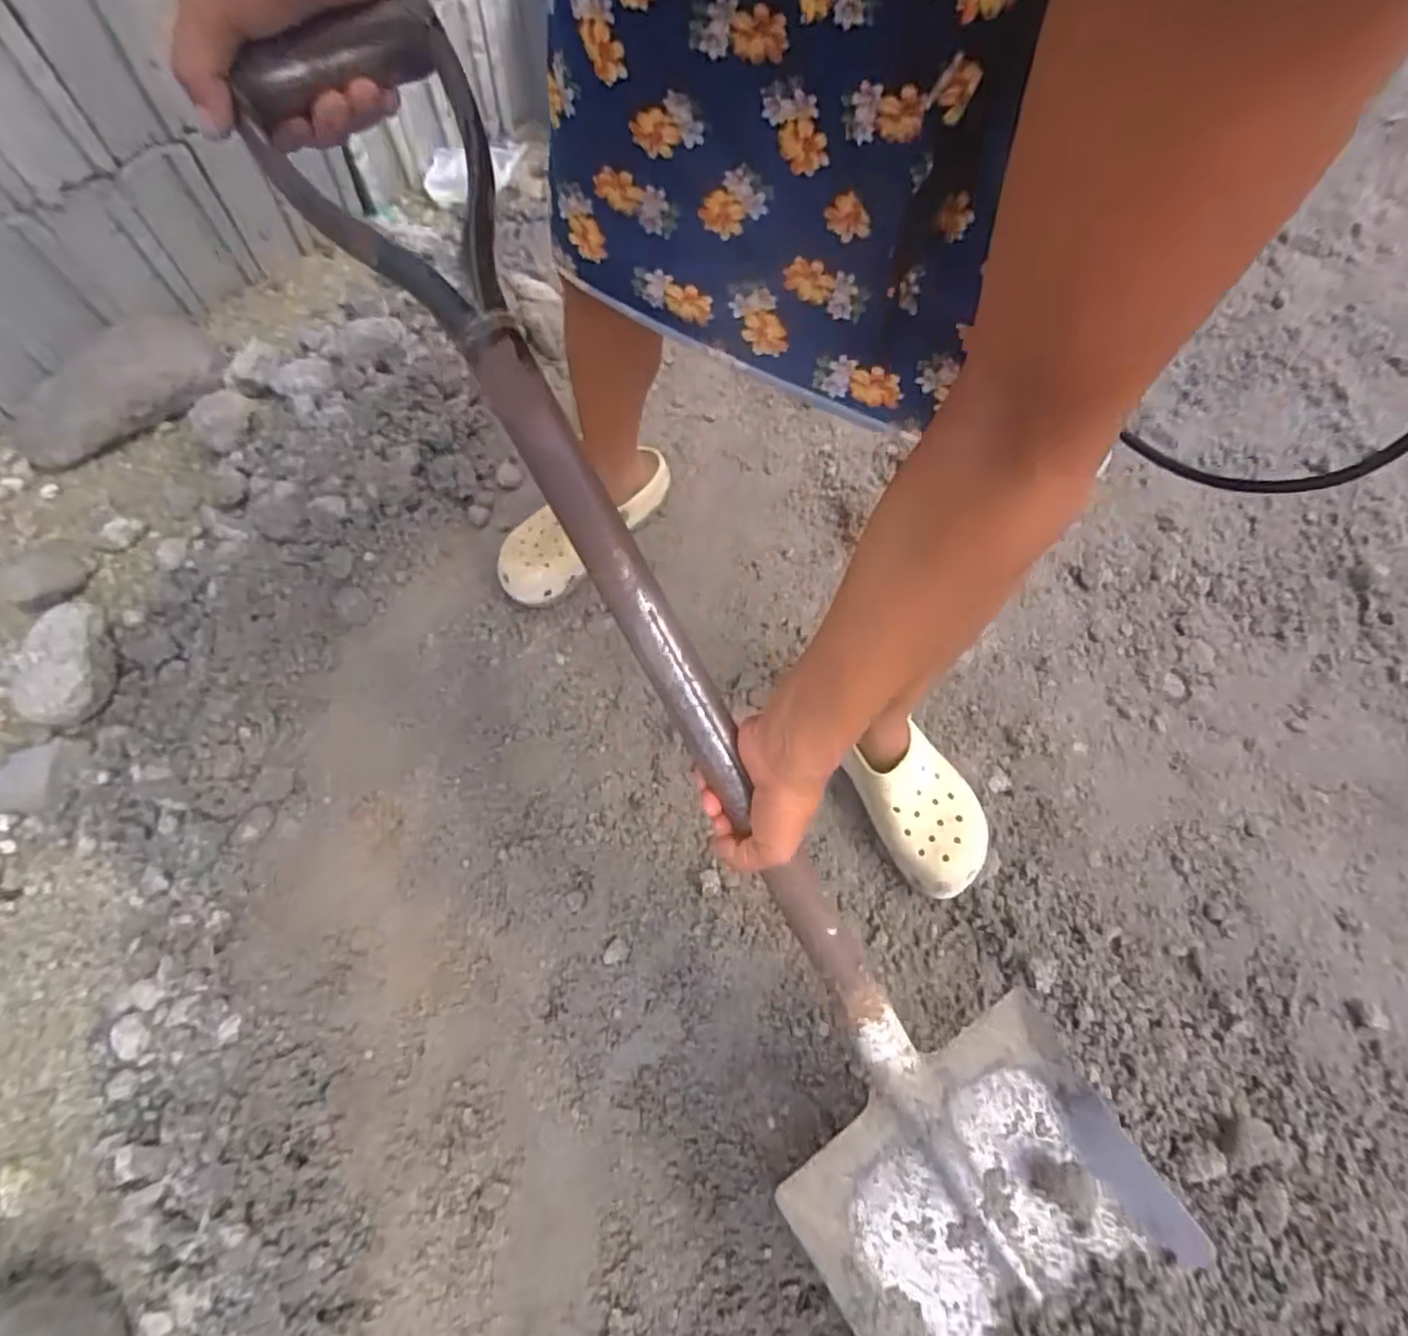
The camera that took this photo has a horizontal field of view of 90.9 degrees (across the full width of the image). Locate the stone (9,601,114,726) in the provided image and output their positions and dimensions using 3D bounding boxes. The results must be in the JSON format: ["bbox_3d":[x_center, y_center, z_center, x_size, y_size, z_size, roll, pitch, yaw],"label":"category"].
[{"bbox_3d":[-0.695,0.000,0.750,0.103,0.065,0.135,-26,70,-13],"label":"stone"}]

